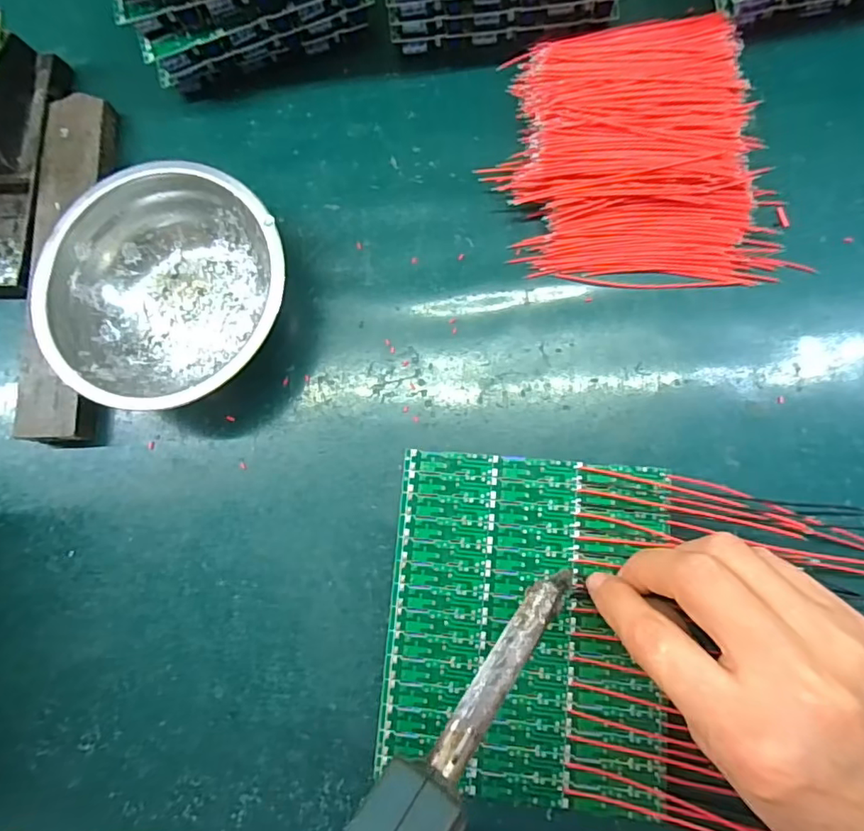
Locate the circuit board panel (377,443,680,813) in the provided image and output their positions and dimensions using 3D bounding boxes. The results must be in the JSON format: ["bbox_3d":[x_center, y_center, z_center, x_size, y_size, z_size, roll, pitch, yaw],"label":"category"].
[{"bbox_3d":[0.043,0.095,0.256,0.123,0.010,0.148,4,84,8],"label":"circuit board panel"}]

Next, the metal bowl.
[{"bbox_3d":[-0.138,-0.066,0.292,0.126,0.044,0.122,-1,81,6],"label":"metal bowl"}]

